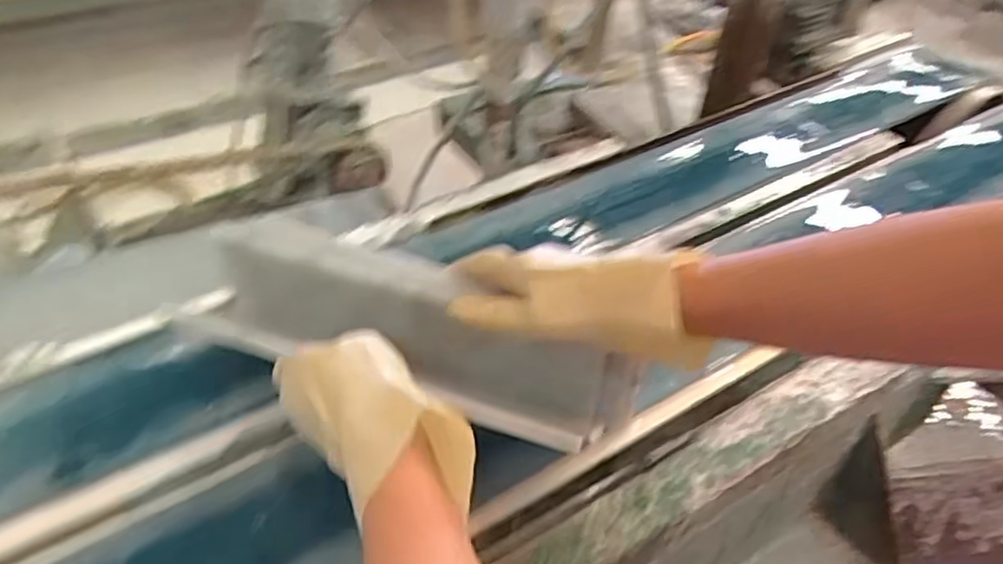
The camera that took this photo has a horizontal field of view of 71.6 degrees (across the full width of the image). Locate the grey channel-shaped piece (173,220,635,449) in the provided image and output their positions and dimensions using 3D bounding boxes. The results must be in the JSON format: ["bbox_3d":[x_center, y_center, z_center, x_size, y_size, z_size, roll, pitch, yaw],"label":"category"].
[{"bbox_3d":[-0.064,0.040,0.519,0.316,0.114,0.038,19,46,8],"label":"grey channel-shaped piece"}]

